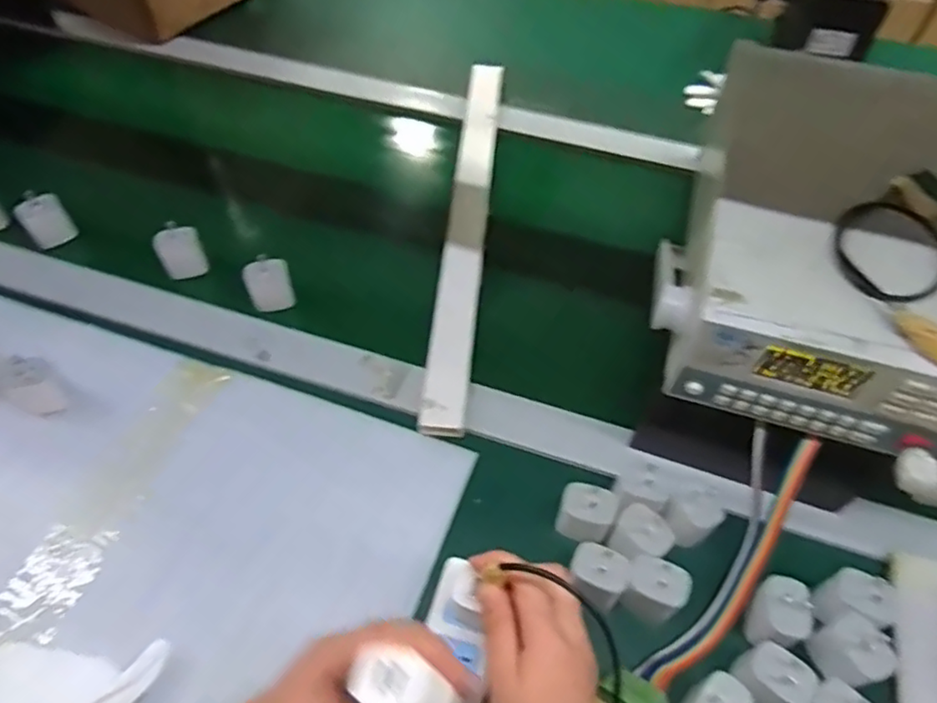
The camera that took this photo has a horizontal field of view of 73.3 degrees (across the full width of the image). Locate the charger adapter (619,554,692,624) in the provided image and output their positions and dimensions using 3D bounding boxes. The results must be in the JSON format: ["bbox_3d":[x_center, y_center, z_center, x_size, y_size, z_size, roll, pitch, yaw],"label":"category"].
[{"bbox_3d":[0.139,0.176,0.468,0.042,0.051,0.031,25,57,17],"label":"charger adapter"}]

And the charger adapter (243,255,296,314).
[{"bbox_3d":[-0.208,-0.073,0.657,0.043,0.058,0.035,-16,55,-12],"label":"charger adapter"}]

